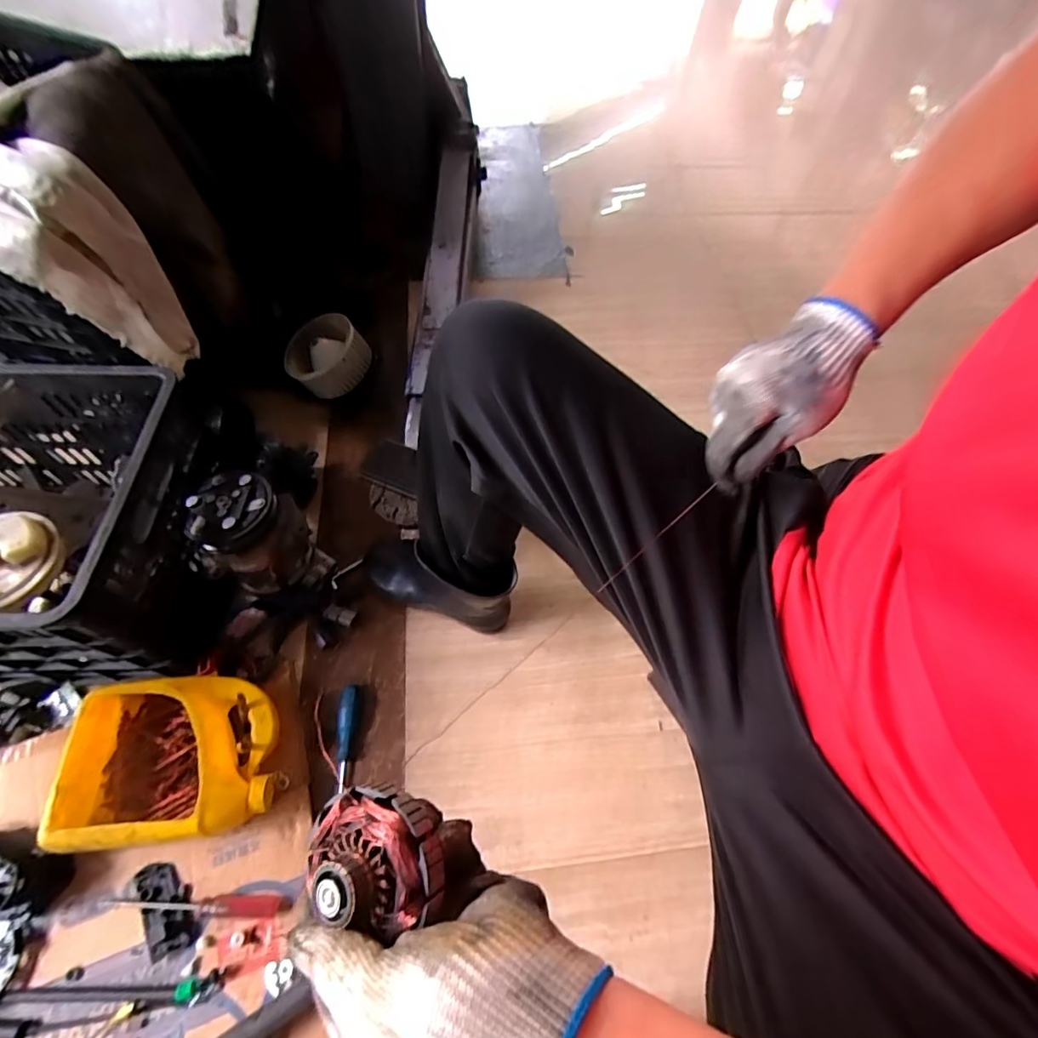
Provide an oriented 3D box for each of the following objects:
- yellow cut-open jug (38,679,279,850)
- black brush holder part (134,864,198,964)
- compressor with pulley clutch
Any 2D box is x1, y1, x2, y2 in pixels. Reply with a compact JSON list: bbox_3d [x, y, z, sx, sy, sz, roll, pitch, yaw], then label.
[{"bbox_3d":[-0.425,0.299,0.622,0.227,0.103,0.177,-4,61,-5],"label":"yellow cut-open jug"},{"bbox_3d":[-0.415,0.452,0.580,0.050,0.018,0.098,-29,66,-18],"label":"black brush holder part"},{"bbox_3d":[-0.378,0.034,0.710,0.122,0.175,0.145,38,66,17],"label":"compressor with pulley clutch"}]

